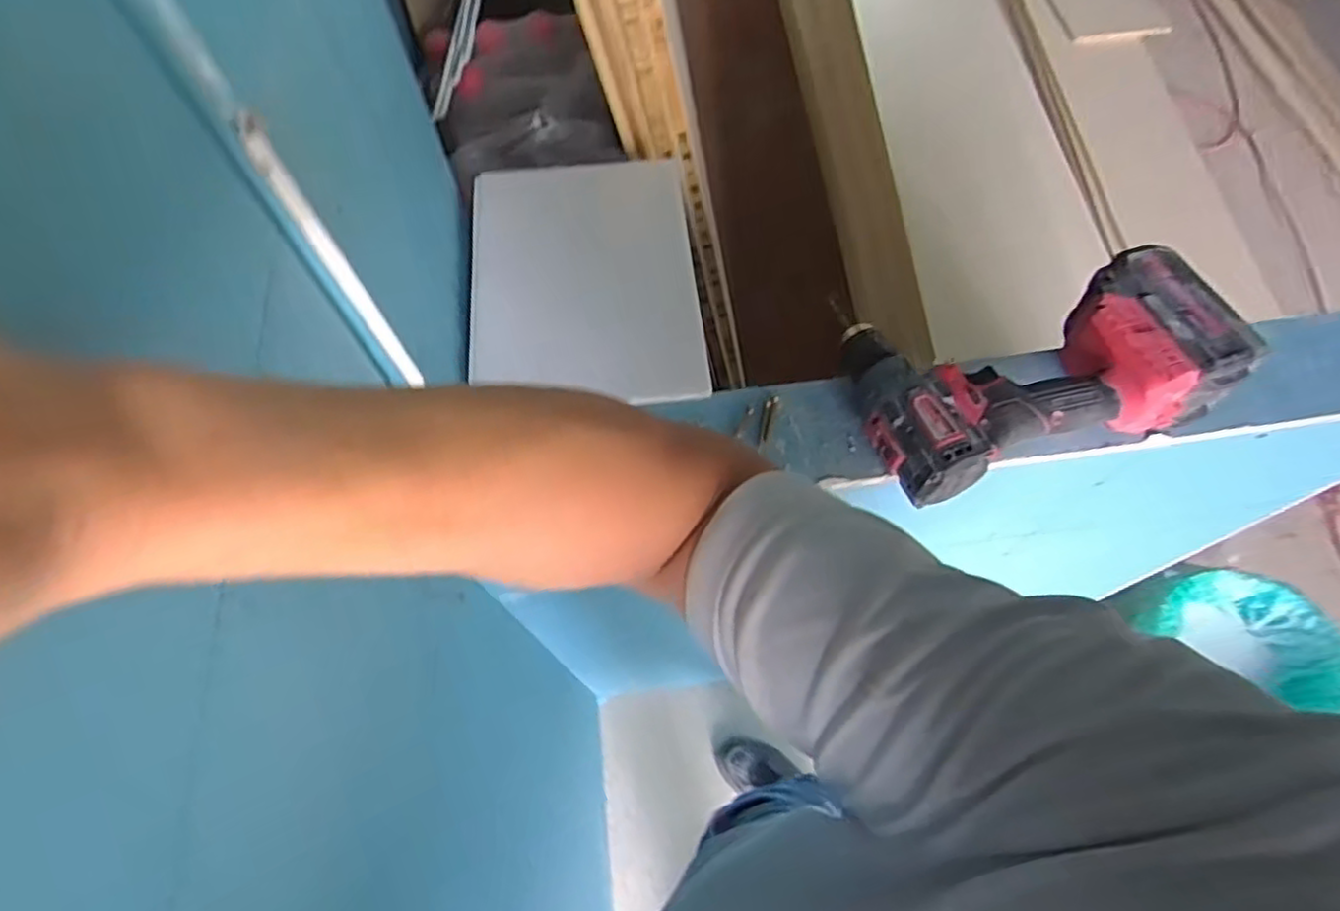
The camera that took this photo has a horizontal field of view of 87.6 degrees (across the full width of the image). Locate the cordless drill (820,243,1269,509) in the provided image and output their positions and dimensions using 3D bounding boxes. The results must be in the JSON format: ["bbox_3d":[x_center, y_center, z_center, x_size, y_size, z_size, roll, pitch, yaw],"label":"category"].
[{"bbox_3d":[0.260,-0.069,0.503,0.241,0.069,0.145,-15,64,-6],"label":"cordless drill"}]

